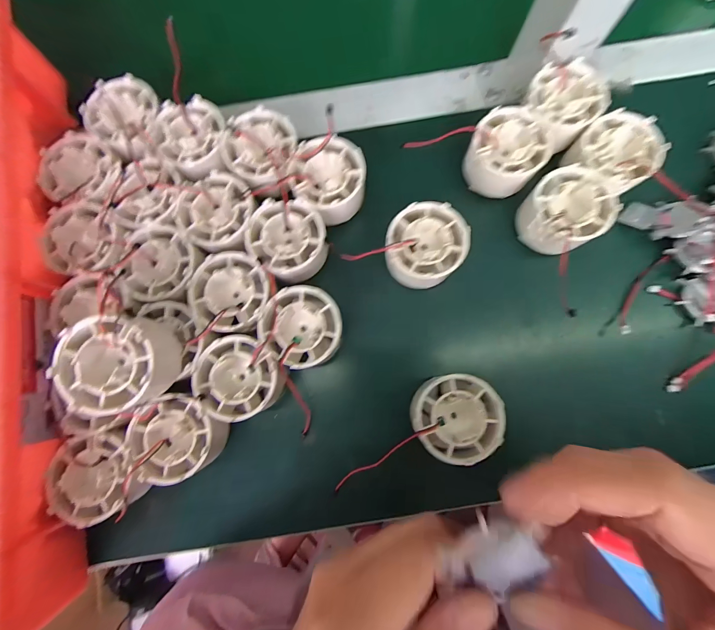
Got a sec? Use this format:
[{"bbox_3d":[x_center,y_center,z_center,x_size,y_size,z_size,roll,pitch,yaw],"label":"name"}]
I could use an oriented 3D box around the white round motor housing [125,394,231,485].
[{"bbox_3d":[-0.115,0.078,0.219,0.055,0.030,0.050,0,81,2],"label":"white round motor housing"}]

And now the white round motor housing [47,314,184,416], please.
[{"bbox_3d":[-0.133,0.028,0.195,0.058,0.041,0.052,-14,80,0],"label":"white round motor housing"}]

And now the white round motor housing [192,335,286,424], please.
[{"bbox_3d":[-0.076,0.040,0.227,0.054,0.037,0.050,0,81,2],"label":"white round motor housing"}]

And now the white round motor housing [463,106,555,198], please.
[{"bbox_3d":[0.107,-0.117,0.252,0.050,0.044,0.055,0,81,2],"label":"white round motor housing"}]

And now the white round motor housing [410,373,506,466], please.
[{"bbox_3d":[0.060,0.063,0.210,0.054,0.019,0.050,0,81,2],"label":"white round motor housing"}]

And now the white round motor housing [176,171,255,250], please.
[{"bbox_3d":[-0.098,-0.071,0.236,0.049,0.018,0.053,0,81,2],"label":"white round motor housing"}]

